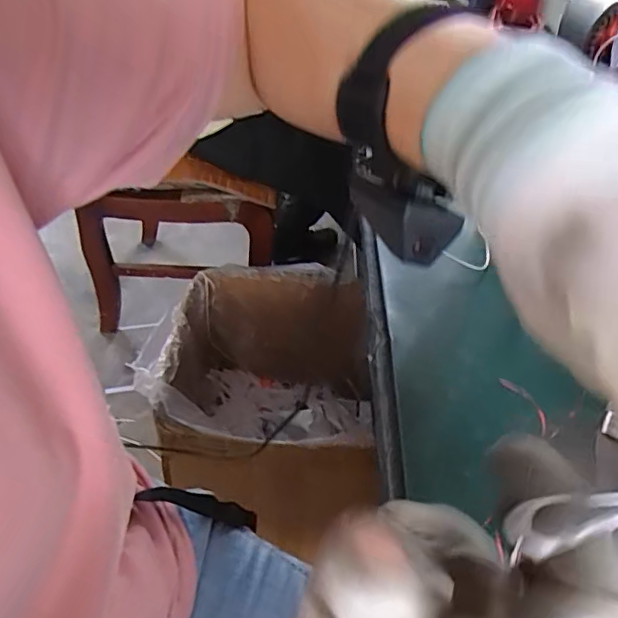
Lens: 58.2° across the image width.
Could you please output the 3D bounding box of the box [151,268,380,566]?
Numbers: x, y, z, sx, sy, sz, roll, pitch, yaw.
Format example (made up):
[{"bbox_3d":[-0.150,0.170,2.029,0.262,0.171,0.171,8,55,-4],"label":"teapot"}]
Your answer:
[{"bbox_3d":[-0.075,0.157,0.942,0.298,0.289,0.366,8,43,4],"label":"box"}]

